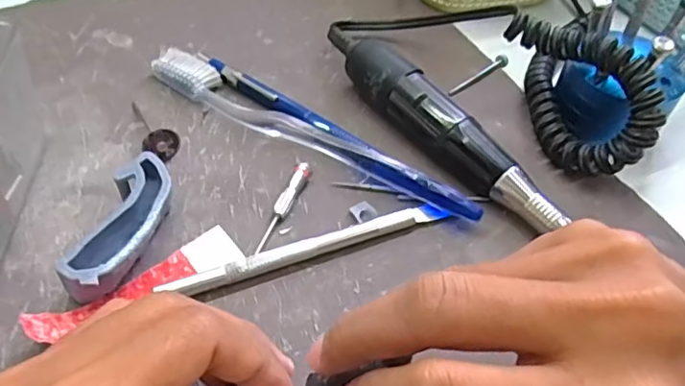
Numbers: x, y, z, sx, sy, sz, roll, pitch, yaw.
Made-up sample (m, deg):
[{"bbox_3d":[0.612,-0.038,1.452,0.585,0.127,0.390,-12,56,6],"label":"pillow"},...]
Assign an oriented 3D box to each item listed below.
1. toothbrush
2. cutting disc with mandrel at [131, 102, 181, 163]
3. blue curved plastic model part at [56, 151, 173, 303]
[{"bbox_3d":[-0.020,-0.028,0.287,0.183,0.015,0.019,30,53,18],"label":"toothbrush"},{"bbox_3d":[-0.094,-0.031,0.288,0.017,0.016,0.049,-21,39,-22],"label":"cutting disc with mandrel"},{"bbox_3d":[-0.087,0.017,0.239,0.025,0.021,0.069,12,50,4],"label":"blue curved plastic model part"}]

